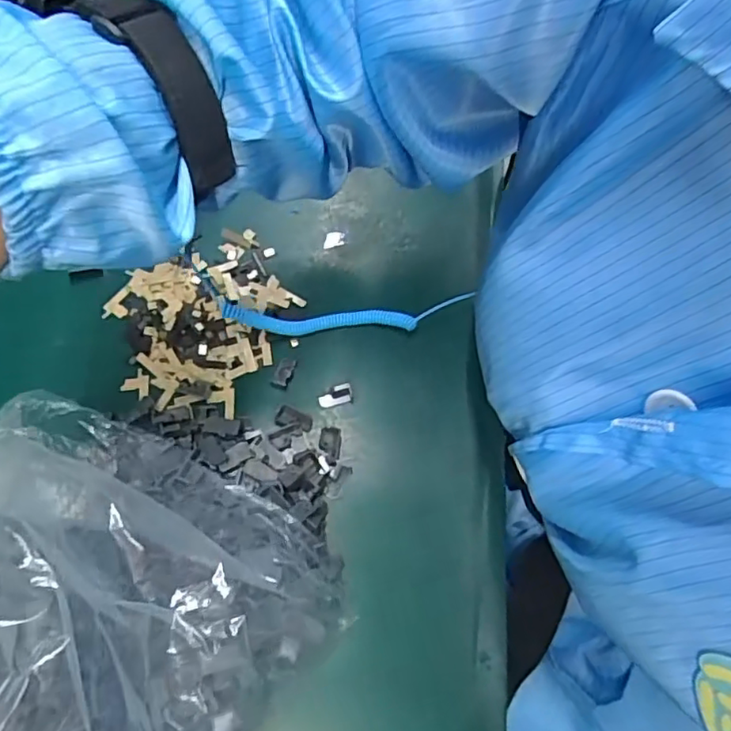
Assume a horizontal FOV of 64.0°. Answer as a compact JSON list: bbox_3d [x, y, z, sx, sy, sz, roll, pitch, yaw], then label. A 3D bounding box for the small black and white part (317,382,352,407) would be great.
[{"bbox_3d":[-0.020,0.019,0.374,0.022,0.004,0.013,-16,70,-7],"label":"small black and white part"}]

